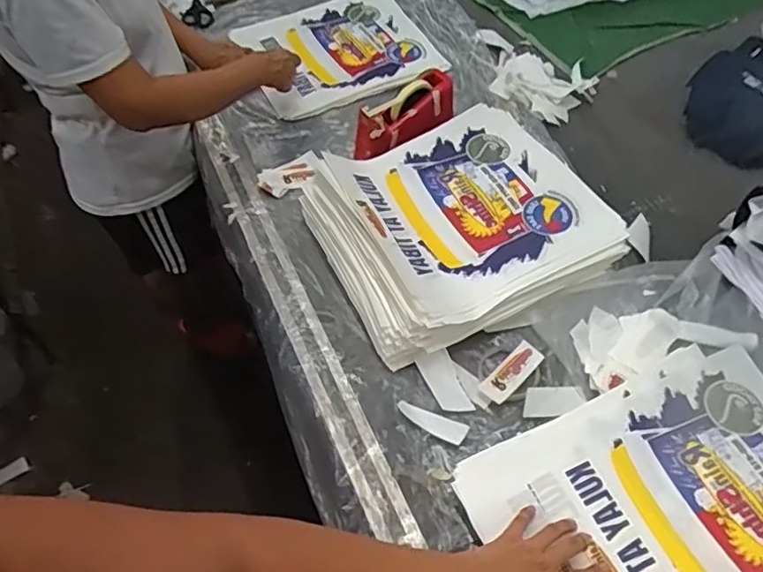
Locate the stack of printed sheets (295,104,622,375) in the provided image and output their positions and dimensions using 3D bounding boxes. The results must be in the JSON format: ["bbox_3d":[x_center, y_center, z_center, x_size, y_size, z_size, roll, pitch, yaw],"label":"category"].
[{"bbox_3d":[0.116,-0.115,0.941,0.410,0.077,0.380,-22,58,-15],"label":"stack of printed sheets"}]

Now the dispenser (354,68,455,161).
[{"bbox_3d":[0.039,-0.306,1.067,0.214,0.083,0.072,-36,62,-8],"label":"dispenser"}]

